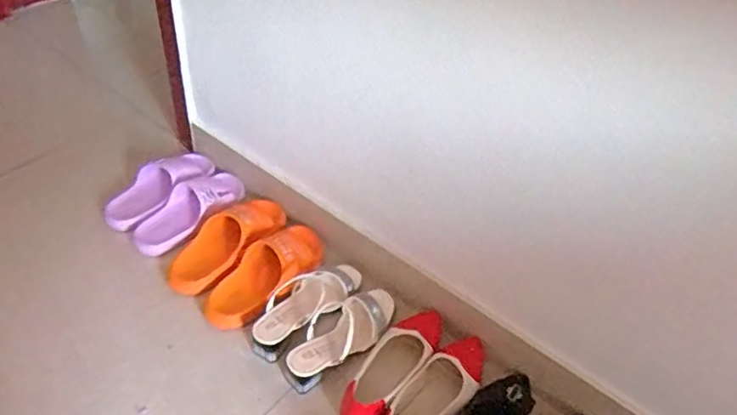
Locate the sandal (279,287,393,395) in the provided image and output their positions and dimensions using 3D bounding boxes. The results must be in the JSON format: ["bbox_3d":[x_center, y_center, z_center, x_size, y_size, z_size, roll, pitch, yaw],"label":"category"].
[{"bbox_3d":[-0.039,0.200,0.970,0.093,0.060,0.237,36,51,27],"label":"sandal"}]

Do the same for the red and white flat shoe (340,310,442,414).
[{"bbox_3d":[0.042,0.249,0.939,0.085,0.050,0.253,27,48,20],"label":"red and white flat shoe"}]

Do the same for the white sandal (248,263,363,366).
[{"bbox_3d":[-0.103,0.161,1.005,0.089,0.071,0.239,32,50,24],"label":"white sandal"}]

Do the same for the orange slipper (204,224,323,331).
[{"bbox_3d":[-0.171,0.110,1.046,0.117,0.068,0.259,28,48,21],"label":"orange slipper"}]

